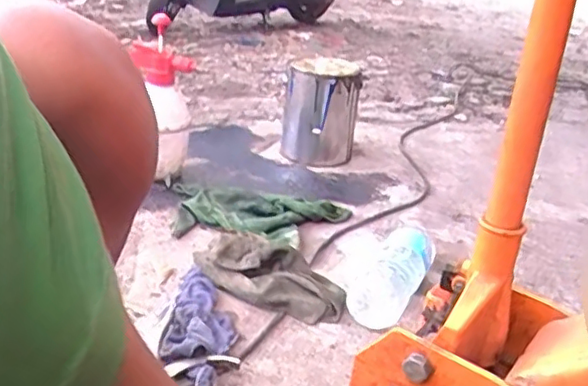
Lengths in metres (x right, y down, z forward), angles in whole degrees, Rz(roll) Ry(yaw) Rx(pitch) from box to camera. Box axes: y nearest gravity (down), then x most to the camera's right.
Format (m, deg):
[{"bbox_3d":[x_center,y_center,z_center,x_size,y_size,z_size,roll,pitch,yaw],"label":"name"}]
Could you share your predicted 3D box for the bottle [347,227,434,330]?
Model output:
[{"bbox_3d":[0.155,0.116,0.934,0.086,0.067,0.232,16,27,20],"label":"bottle"}]

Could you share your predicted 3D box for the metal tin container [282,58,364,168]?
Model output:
[{"bbox_3d":[0.059,-0.169,1.353,0.159,0.219,0.146,8,26,4],"label":"metal tin container"}]

